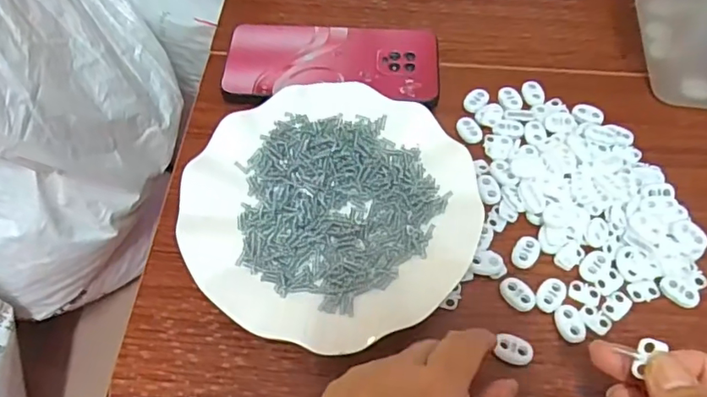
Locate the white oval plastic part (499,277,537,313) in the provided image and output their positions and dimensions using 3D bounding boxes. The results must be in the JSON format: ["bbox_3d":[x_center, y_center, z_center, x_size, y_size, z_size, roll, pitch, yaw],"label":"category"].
[{"bbox_3d":[0.100,0.058,0.331,0.015,0.005,0.023,-35,65,-19],"label":"white oval plastic part"}]

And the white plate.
[{"bbox_3d":[-0.013,0.002,0.351,0.179,0.018,0.177,0,59,0],"label":"white plate"}]

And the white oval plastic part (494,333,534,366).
[{"bbox_3d":[0.092,0.087,0.313,0.021,0.004,0.015,20,59,12],"label":"white oval plastic part"}]

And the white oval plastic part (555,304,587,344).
[{"bbox_3d":[0.128,0.074,0.321,0.016,0.004,0.022,-11,60,-6],"label":"white oval plastic part"}]

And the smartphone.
[{"bbox_3d":[-0.016,-0.106,0.422,0.160,0.008,0.076,2,59,1],"label":"smartphone"}]

